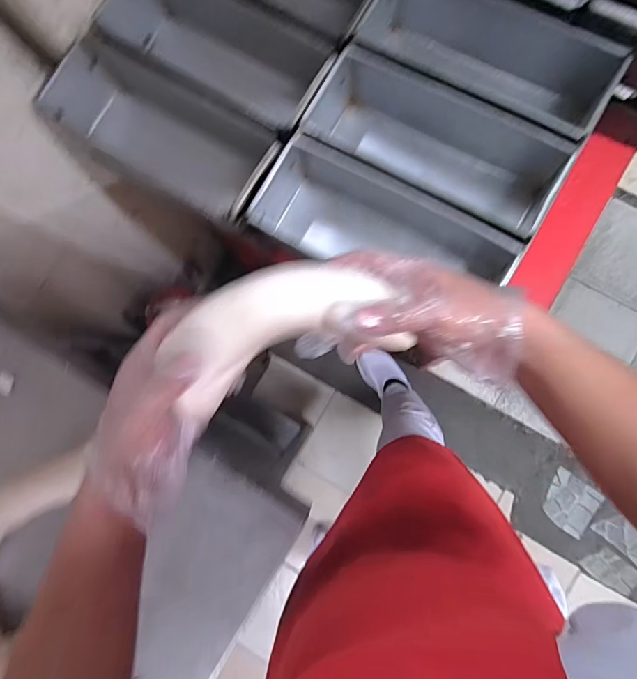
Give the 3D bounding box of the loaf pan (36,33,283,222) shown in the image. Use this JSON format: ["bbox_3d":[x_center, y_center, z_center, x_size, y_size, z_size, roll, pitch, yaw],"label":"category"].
[{"bbox_3d":[-0.213,-0.284,0.587,0.341,0.115,0.140,31,90,7],"label":"loaf pan"}]

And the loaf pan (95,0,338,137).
[{"bbox_3d":[-0.142,-0.410,0.606,0.349,0.126,0.131,34,90,7],"label":"loaf pan"}]

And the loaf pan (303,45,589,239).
[{"bbox_3d":[0.147,-0.246,0.550,0.305,0.127,0.143,29,90,7],"label":"loaf pan"}]

